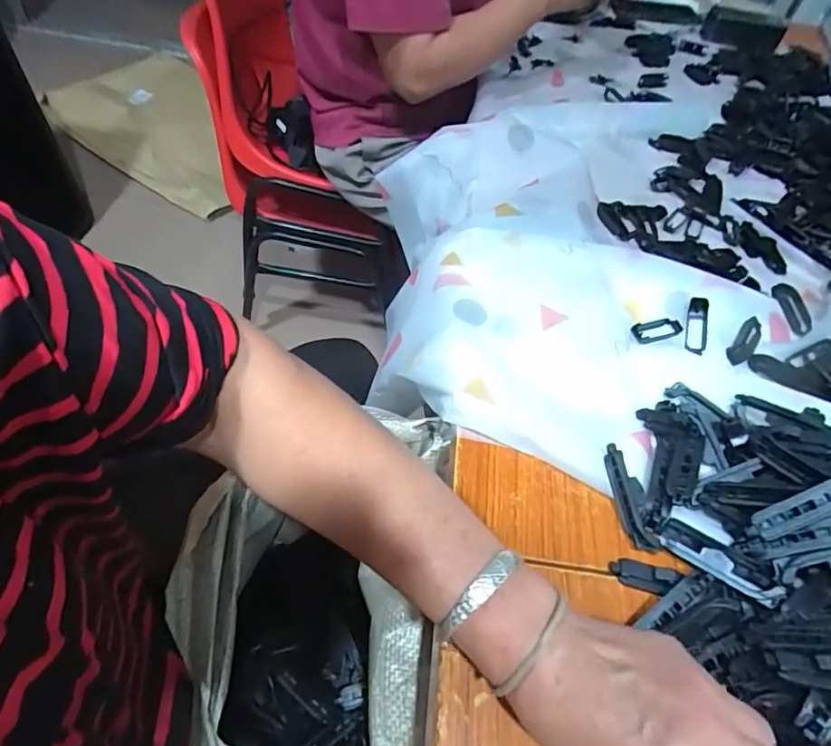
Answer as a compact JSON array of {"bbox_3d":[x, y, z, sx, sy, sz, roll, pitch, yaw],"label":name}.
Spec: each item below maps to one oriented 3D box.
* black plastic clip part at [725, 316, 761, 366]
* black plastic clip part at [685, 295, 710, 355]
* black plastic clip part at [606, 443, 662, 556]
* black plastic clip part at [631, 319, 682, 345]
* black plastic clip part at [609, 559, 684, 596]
[{"bbox_3d":[0.304,-0.028,0.490,0.019,0.013,0.058,37,58,20],"label":"black plastic clip part"},{"bbox_3d":[0.258,-0.042,0.488,0.018,0.009,0.055,8,73,8],"label":"black plastic clip part"},{"bbox_3d":[0.153,0.089,0.381,0.018,0.015,0.075,-12,74,-8],"label":"black plastic clip part"},{"bbox_3d":[0.221,-0.038,0.489,0.054,0.008,0.019,-12,73,-18],"label":"black plastic clip part"},{"bbox_3d":[0.153,0.135,0.356,0.043,0.011,0.017,5,51,22],"label":"black plastic clip part"}]

